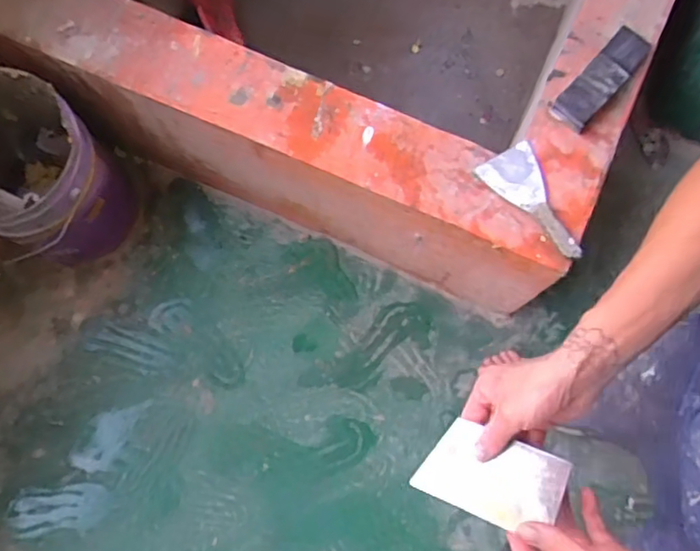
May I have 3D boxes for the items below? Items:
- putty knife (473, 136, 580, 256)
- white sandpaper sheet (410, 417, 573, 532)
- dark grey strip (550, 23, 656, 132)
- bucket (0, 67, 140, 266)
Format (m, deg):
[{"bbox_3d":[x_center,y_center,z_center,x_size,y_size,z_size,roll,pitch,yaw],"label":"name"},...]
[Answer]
[{"bbox_3d":[0.325,-0.124,1.060,0.106,0.018,0.218,-33,80,-8],"label":"putty knife"},{"bbox_3d":[0.126,0.179,0.550,0.122,0.009,0.073,18,78,25],"label":"white sandpaper sheet"},{"bbox_3d":[0.457,-0.360,1.099,0.071,0.034,0.238,41,80,8],"label":"dark grey strip"},{"bbox_3d":[-0.630,-0.186,1.257,0.274,0.395,0.272,0,77,-1],"label":"bucket"}]

